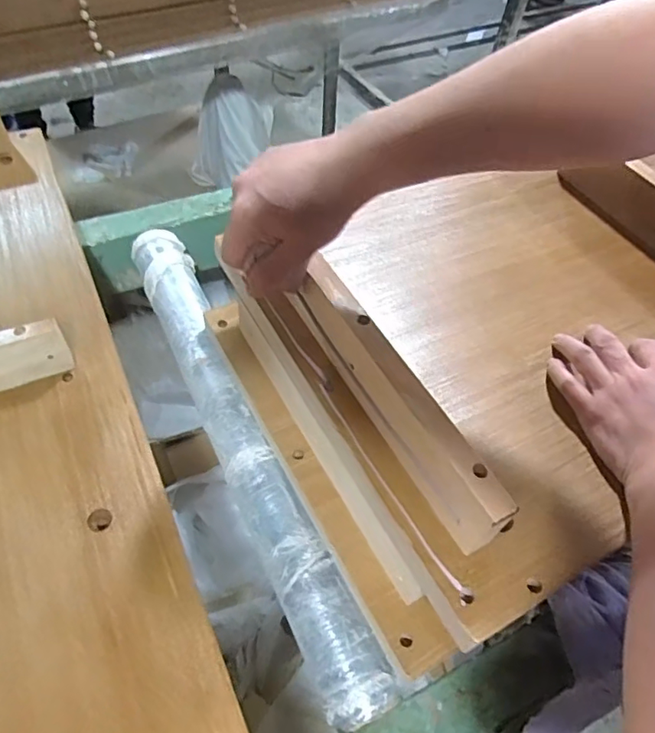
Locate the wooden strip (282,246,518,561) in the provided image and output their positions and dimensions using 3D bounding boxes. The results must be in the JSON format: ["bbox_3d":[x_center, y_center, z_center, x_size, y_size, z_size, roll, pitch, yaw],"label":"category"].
[{"bbox_3d":[0.044,0.017,0.378,0.030,0.054,0.219,-26,63,-16],"label":"wooden strip"}]

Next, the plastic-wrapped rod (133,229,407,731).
[{"bbox_3d":[-0.093,0.050,0.553,0.065,0.046,0.572,-20,58,-19],"label":"plastic-wrapped rod"}]

